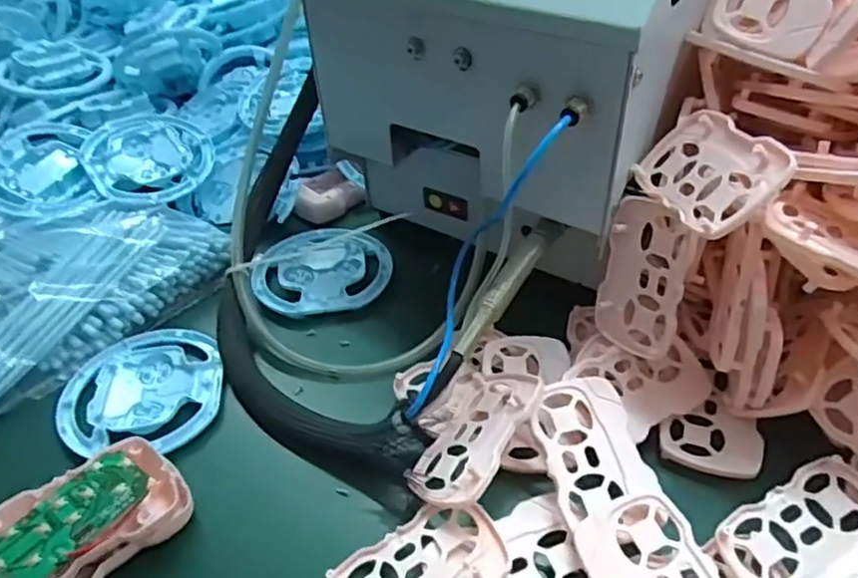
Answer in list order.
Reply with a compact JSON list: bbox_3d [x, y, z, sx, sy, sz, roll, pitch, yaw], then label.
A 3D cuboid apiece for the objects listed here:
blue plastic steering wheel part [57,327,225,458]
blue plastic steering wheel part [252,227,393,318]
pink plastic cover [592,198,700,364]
[{"bbox_3d":[-0.185,0.069,0.427,0.099,0.022,0.107,-16,45,-12],"label":"blue plastic steering wheel part"},{"bbox_3d":[-0.082,-0.017,0.509,0.102,0.013,0.094,-2,43,2],"label":"blue plastic steering wheel part"},{"bbox_3d":[0.121,-0.006,0.371,0.007,0.086,0.052,-8,24,-37],"label":"pink plastic cover"}]

